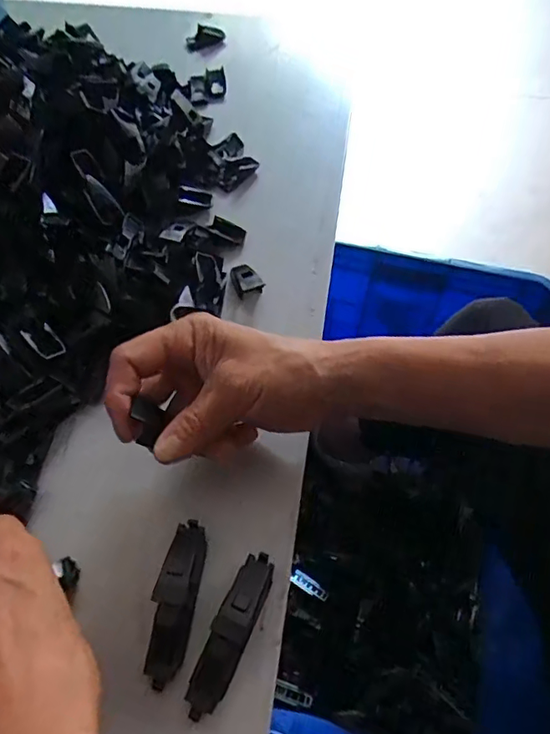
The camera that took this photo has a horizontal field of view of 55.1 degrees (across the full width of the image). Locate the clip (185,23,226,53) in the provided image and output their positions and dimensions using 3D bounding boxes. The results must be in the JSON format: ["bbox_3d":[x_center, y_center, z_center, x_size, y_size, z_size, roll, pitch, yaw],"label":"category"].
[{"bbox_3d":[-0.075,-0.351,0.565,0.043,0.021,0.016,-13,60,-7],"label":"clip"}]

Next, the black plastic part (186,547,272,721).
[{"bbox_3d":[-0.022,0.136,0.272,0.020,0.019,0.080,19,62,11],"label":"black plastic part"}]

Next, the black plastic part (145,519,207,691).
[{"bbox_3d":[-0.052,0.123,0.281,0.020,0.020,0.081,7,60,4],"label":"black plastic part"}]

